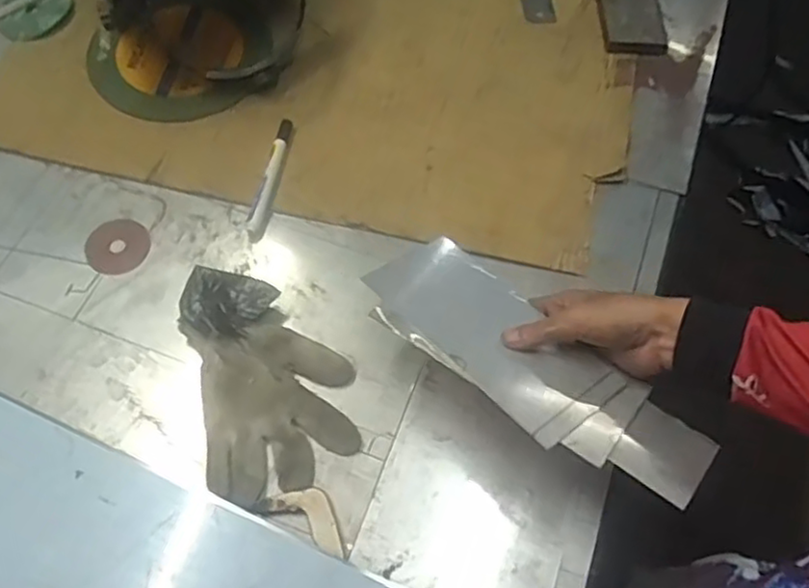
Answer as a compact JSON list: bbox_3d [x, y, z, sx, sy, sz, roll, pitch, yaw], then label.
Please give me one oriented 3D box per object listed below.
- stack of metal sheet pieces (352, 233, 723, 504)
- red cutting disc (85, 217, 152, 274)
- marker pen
[{"bbox_3d":[0.100,0.055,0.557,0.297,0.012,0.110,39,50,24],"label":"stack of metal sheet pieces"},{"bbox_3d":[-0.295,-0.049,0.710,0.063,0.004,0.063,1,68,-3],"label":"red cutting disc"},{"bbox_3d":[-0.142,-0.130,0.743,0.019,0.020,0.142,11,62,4],"label":"marker pen"}]

